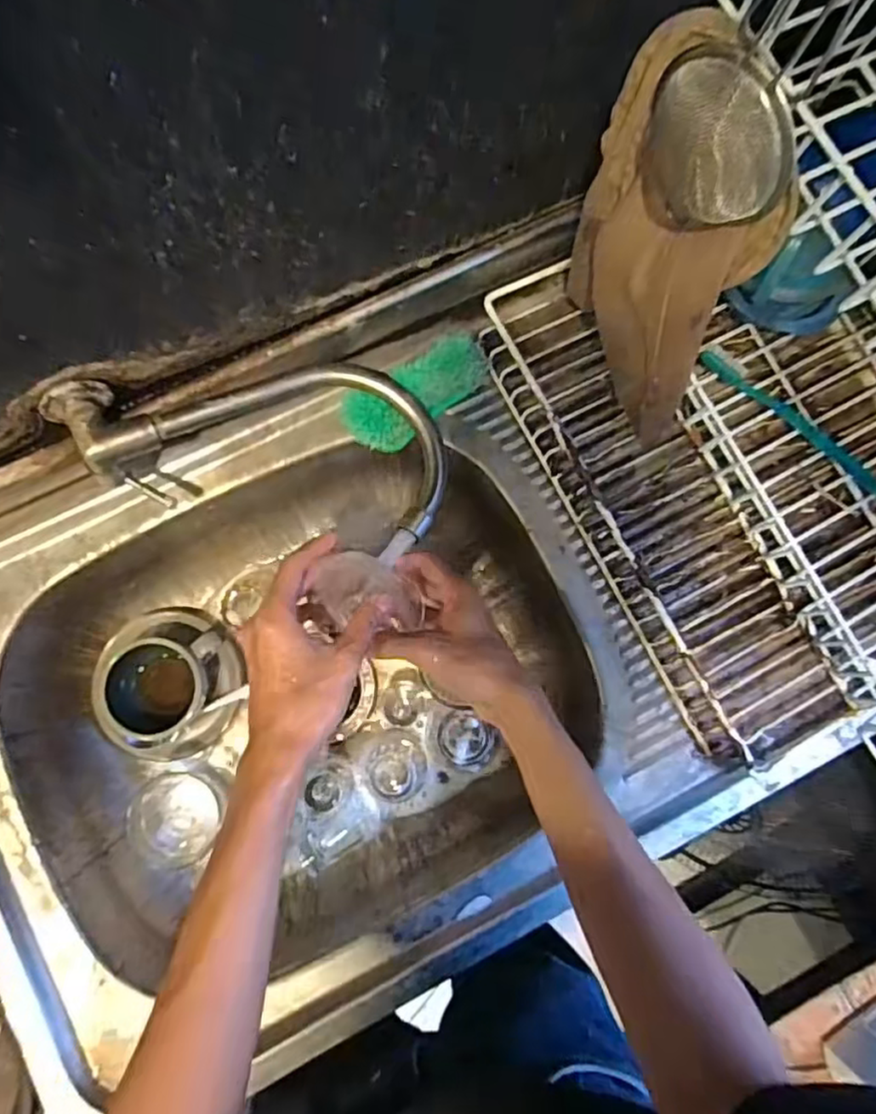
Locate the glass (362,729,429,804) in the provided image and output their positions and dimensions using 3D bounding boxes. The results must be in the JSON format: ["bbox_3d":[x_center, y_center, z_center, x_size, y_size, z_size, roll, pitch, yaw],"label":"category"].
[{"bbox_3d":[-0.042,0.198,0.628,0.062,0.062,0.055,-1,82,-3],"label":"glass"}]

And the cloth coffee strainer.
[{"bbox_3d":[0.150,-0.191,0.448,0.049,0.266,0.165,-33,85,-5],"label":"cloth coffee strainer"}]

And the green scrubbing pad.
[{"bbox_3d":[-0.016,-0.137,0.552,0.131,0.034,0.053,-35,85,-7],"label":"green scrubbing pad"}]

